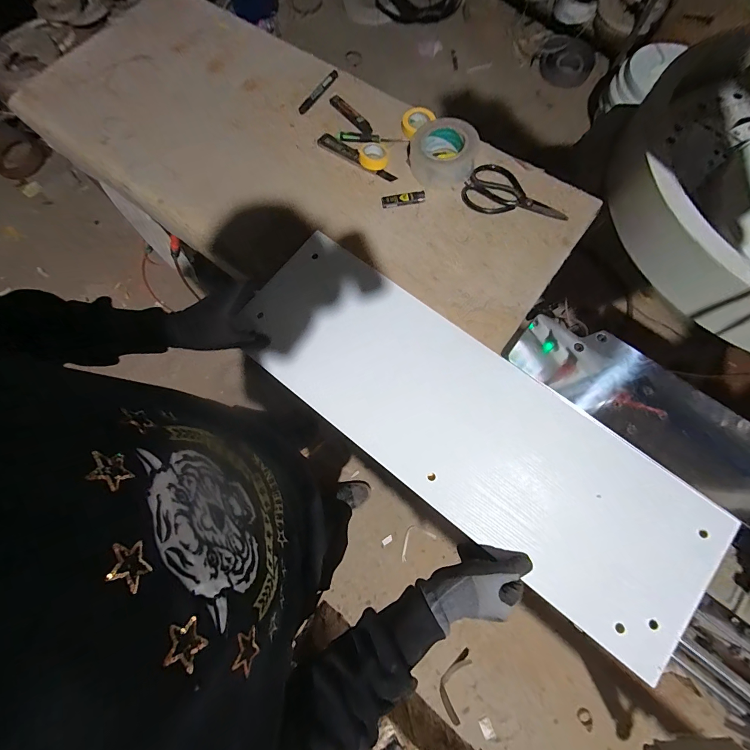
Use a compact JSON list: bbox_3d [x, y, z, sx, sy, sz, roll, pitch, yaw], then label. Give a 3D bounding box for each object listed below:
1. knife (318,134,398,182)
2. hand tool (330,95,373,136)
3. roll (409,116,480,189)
[{"bbox_3d":[-0.034,-0.438,0.682,0.187,0.012,0.026,30,78,9],"label":"knife"},{"bbox_3d":[-0.047,-0.548,0.713,0.029,0.014,0.144,-36,78,-7],"label":"hand tool"},{"bbox_3d":[0.130,-0.424,0.649,0.120,0.052,0.122,0,76,1],"label":"roll"}]

